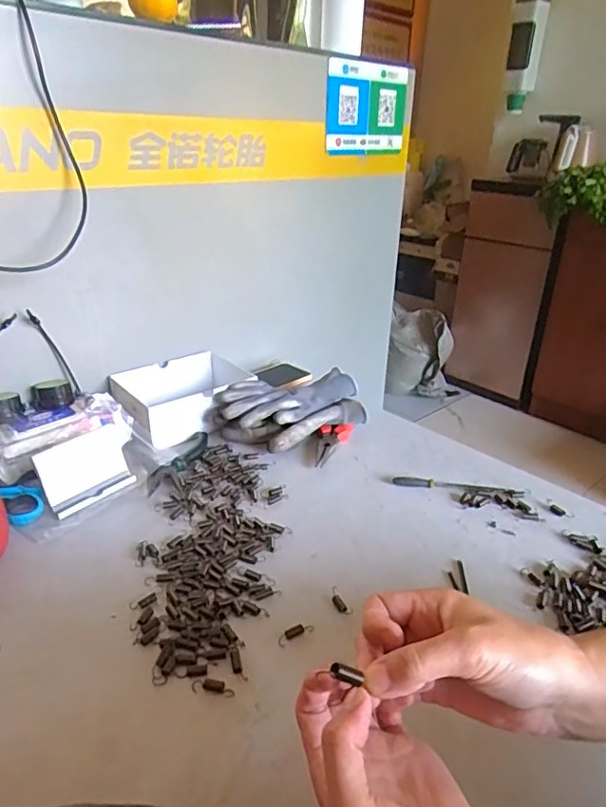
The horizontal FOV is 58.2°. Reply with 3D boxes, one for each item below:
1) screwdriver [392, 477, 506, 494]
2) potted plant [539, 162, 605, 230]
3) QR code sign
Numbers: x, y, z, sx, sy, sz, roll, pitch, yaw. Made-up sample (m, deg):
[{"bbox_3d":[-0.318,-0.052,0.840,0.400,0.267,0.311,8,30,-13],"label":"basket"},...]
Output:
[{"bbox_3d":[0.188,0.108,0.707,0.139,0.013,0.020,8,27,10],"label":"screwdriver"},{"bbox_3d":[0.720,-0.544,1.417,0.172,0.151,0.142,7,27,11],"label":"potted plant"},{"bbox_3d":[0.112,-0.520,0.969,0.219,0.144,0.010,-20,45,-36],"label":"QR code sign"}]

